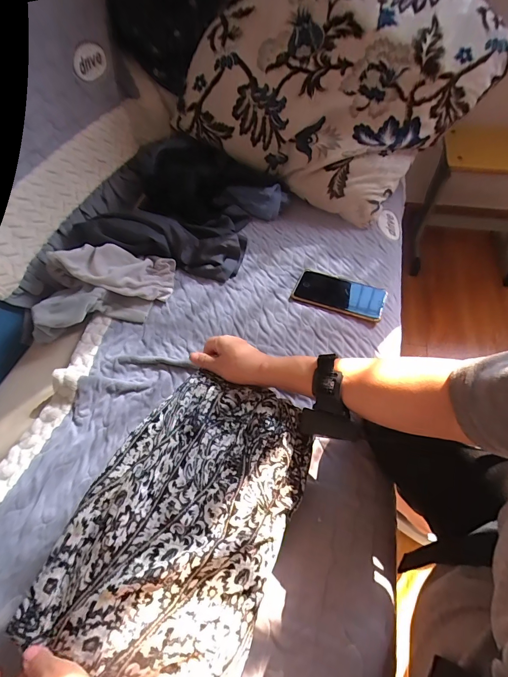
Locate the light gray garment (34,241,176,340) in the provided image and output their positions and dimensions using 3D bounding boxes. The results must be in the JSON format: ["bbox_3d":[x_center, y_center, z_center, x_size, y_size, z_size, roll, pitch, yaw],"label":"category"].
[{"bbox_3d":[-0.276,-0.102,0.632,0.256,0.096,0.164,-16,56,-7],"label":"light gray garment"}]

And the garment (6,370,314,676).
[{"bbox_3d":[-0.076,0.201,0.390,0.222,0.044,0.324,20,59,17],"label":"garment"}]

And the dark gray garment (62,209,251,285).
[{"bbox_3d":[-0.196,-0.210,0.704,0.354,0.069,0.164,8,55,-7],"label":"dark gray garment"}]

